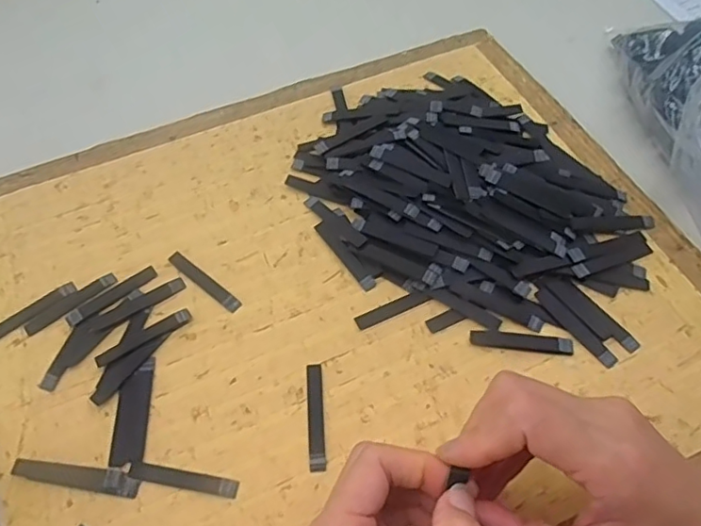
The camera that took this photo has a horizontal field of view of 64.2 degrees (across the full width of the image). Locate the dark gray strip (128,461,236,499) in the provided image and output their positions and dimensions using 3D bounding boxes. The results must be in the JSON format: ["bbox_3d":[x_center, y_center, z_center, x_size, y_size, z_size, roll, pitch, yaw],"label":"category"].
[{"bbox_3d":[-0.090,0.116,0.302,0.059,0.004,0.008,9,60,7],"label":"dark gray strip"}]

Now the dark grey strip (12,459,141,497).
[{"bbox_3d":[-0.149,0.115,0.304,0.070,0.004,0.013,7,59,6],"label":"dark grey strip"}]

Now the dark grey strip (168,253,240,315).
[{"bbox_3d":[-0.096,0.011,0.366,0.061,0.004,0.010,35,66,21],"label":"dark grey strip"}]

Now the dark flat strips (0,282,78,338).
[{"bbox_3d":[-0.204,0.031,0.355,0.060,0.004,0.011,-35,64,-18],"label":"dark flat strips"}]

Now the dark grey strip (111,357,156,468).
[{"bbox_3d":[-0.125,0.085,0.322,0.020,0.004,0.060,-5,59,-1],"label":"dark grey strip"}]

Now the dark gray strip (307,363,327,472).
[{"bbox_3d":[-0.020,0.086,0.318,0.009,0.004,0.061,-4,59,-1],"label":"dark gray strip"}]

